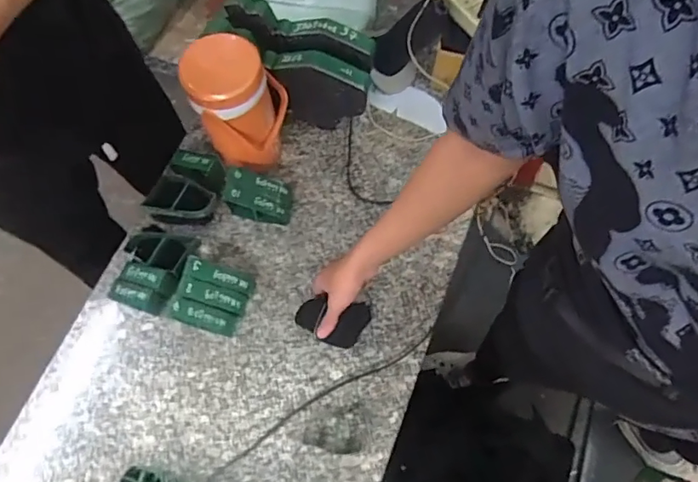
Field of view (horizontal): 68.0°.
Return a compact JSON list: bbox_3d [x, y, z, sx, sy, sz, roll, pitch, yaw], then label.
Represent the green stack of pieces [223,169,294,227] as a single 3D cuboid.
[{"bbox_3d":[-0.150,-0.075,0.870,0.101,0.076,0.073,0,69,2],"label":"green stack of pieces"}]

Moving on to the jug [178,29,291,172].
[{"bbox_3d":[-0.169,-0.210,0.820,0.124,0.213,0.116,-1,69,1],"label":"jug"}]

